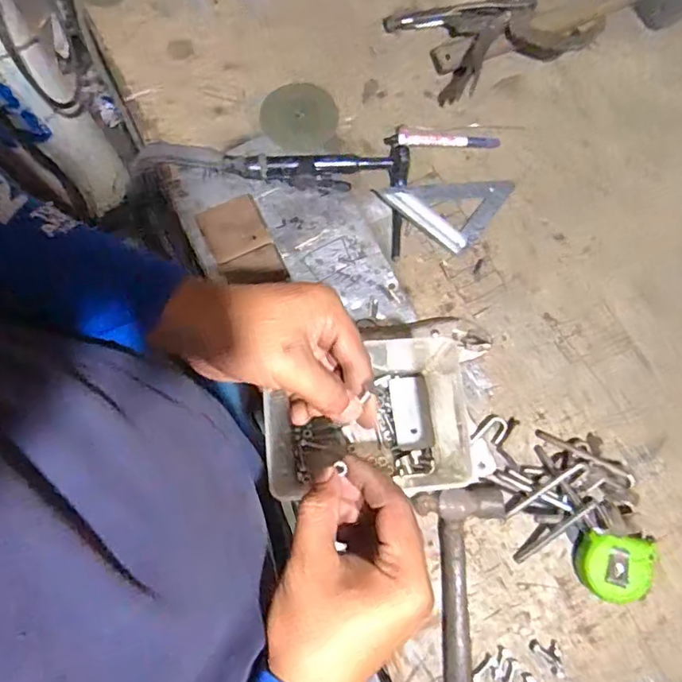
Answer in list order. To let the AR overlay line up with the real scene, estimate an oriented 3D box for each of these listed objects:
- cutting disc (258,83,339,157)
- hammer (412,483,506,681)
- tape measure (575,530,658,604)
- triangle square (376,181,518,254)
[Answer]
[{"bbox_3d":[-0.050,-0.275,0.675,0.095,0.008,0.100,1,74,-3],"label":"cutting disc"},{"bbox_3d":[0.127,0.272,0.527,0.083,0.028,0.252,-3,75,-1],"label":"hammer"},{"bbox_3d":[0.265,0.219,0.528,0.067,0.034,0.061,7,75,2],"label":"tape measure"},{"bbox_3d":[0.123,-0.176,0.639,0.123,0.017,0.109,35,78,9],"label":"triangle square"}]

